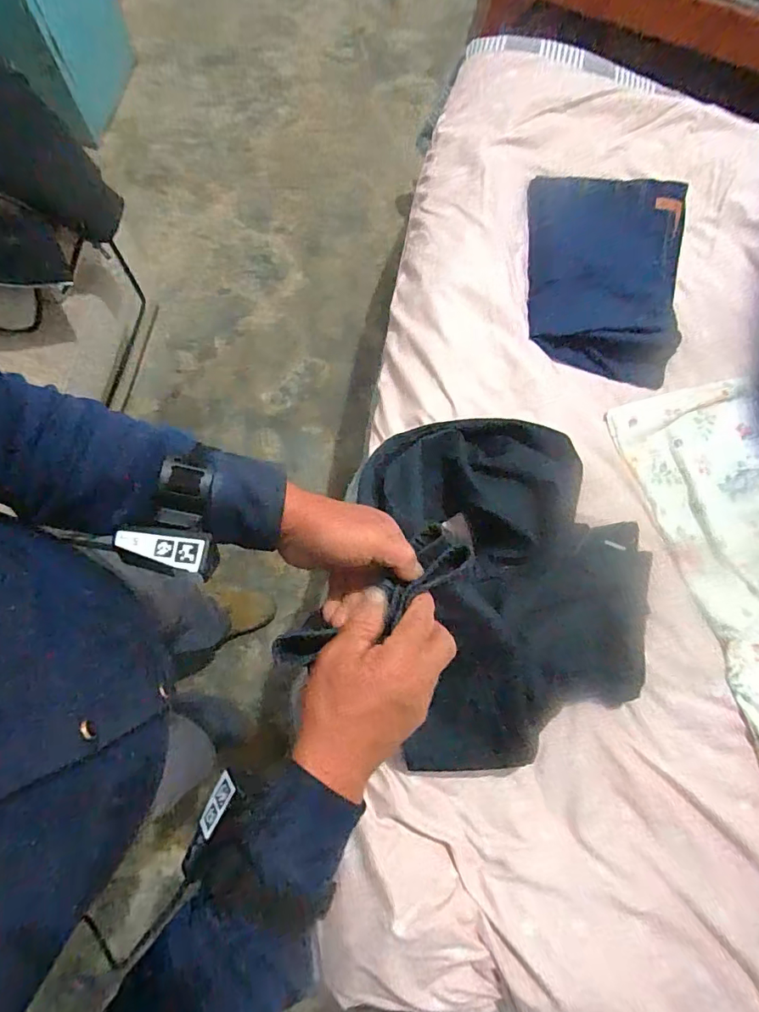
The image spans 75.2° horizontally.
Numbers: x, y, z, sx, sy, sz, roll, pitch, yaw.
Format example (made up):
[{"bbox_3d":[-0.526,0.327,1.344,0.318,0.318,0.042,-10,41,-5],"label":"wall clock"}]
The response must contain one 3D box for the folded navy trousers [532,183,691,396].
[{"bbox_3d":[0.421,-0.449,0.926,0.298,0.032,0.416,13,78,-5],"label":"folded navy trousers"}]

